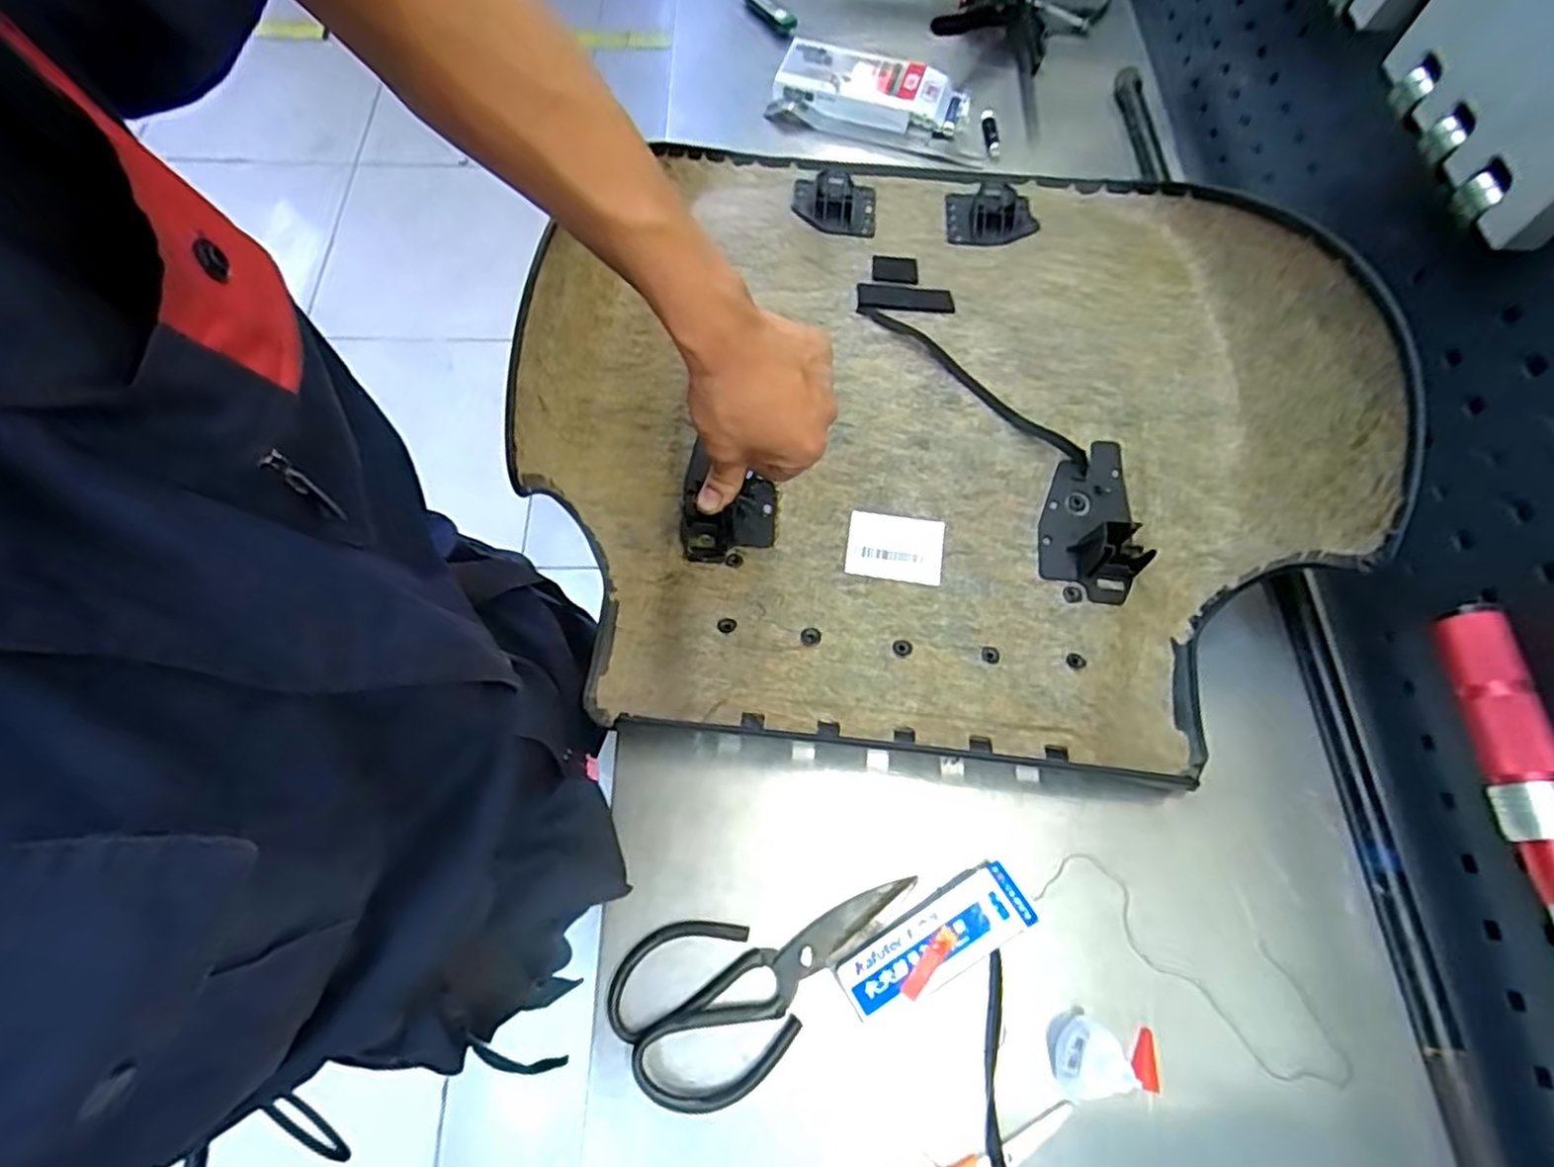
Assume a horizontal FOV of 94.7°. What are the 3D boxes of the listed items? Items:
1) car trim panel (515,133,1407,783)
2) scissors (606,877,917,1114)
[{"bbox_3d":[0.102,-0.137,0.513,0.495,0.181,0.499,6,64,1],"label":"car trim panel"},{"bbox_3d":[-0.004,0.255,0.444,0.191,0.021,0.097,-8,64,-6],"label":"scissors"}]

